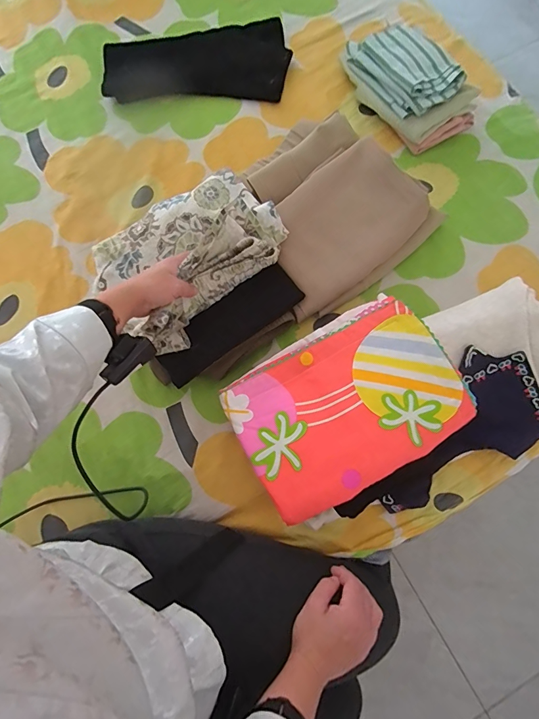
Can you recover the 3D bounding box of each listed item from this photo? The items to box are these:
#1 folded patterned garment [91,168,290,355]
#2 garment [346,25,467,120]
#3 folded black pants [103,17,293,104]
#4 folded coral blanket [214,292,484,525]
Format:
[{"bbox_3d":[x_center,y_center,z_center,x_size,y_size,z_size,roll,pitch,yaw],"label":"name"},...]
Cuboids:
[{"bbox_3d":[-0.121,-0.177,0.599,0.275,0.082,0.217,-41,80,-8],"label":"folded patterned garment"},{"bbox_3d":[0.239,-0.525,0.706,0.109,0.063,0.212,-30,77,-7],"label":"garment"},{"bbox_3d":[-0.144,-0.598,0.787,0.360,0.034,0.173,0,75,1],"label":"folded black pants"},{"bbox_3d":[0.106,0.059,0.542,0.300,0.034,0.215,-30,78,-6],"label":"folded coral blanket"}]

